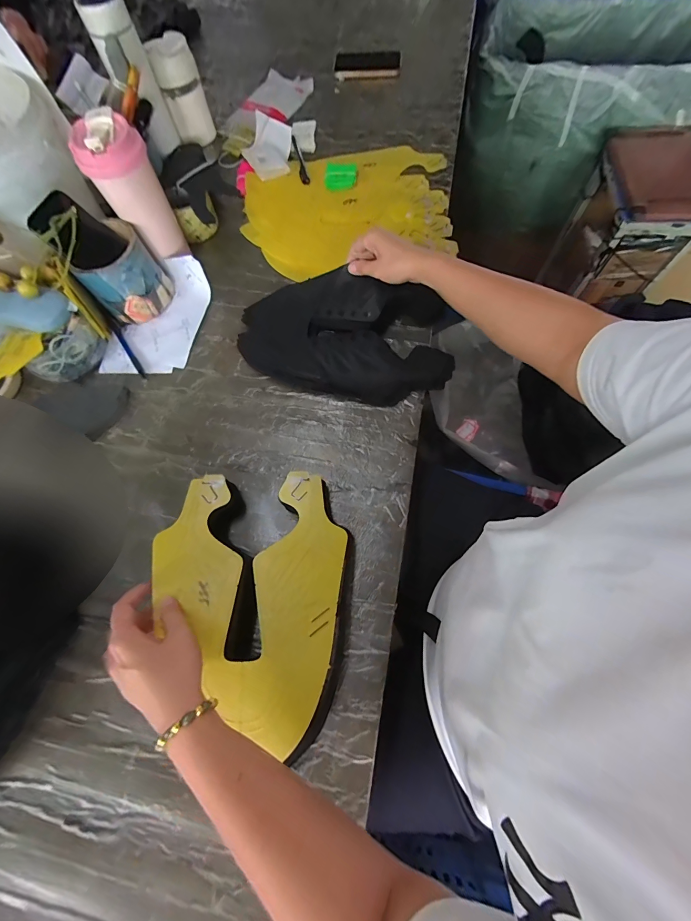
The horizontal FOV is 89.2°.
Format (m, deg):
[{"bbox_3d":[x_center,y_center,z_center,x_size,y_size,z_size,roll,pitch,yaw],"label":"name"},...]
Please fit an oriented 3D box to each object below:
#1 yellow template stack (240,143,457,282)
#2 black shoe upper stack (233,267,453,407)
[{"bbox_3d":[0.006,-0.457,0.625,0.360,0.032,0.278,-16,70,-2],"label":"yellow template stack"},{"bbox_3d":[-0.003,-0.190,0.532,0.309,0.048,0.206,6,72,4],"label":"black shoe upper stack"}]

